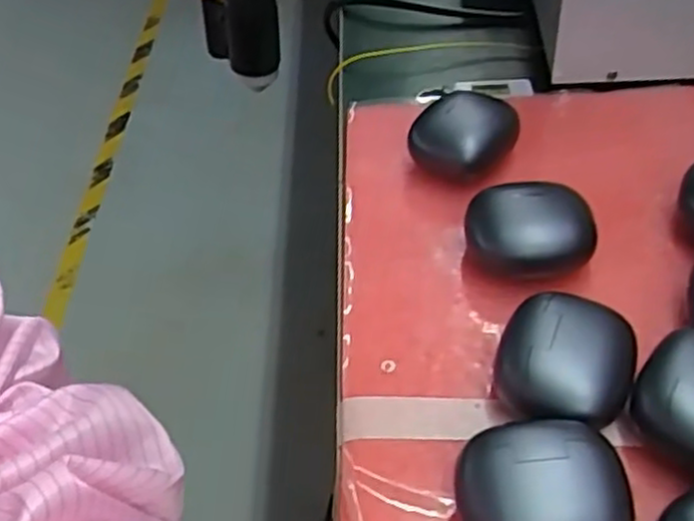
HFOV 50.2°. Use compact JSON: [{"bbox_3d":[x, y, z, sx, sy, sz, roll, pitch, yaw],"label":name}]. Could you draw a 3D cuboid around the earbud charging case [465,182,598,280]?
[{"bbox_3d":[0.085,-0.011,0.344,0.057,0.029,0.041,5,47,12],"label":"earbud charging case"}]

